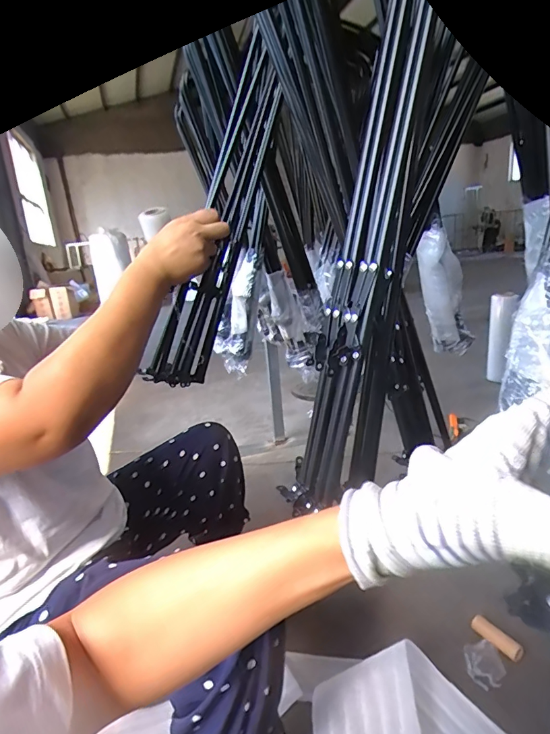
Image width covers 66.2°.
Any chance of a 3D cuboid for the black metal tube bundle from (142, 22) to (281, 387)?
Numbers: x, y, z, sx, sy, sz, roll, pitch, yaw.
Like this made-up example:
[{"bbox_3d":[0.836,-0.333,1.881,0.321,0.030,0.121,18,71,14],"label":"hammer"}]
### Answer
[{"bbox_3d":[-0.088,-0.200,0.631,0.090,0.474,0.083,16,13,-14],"label":"black metal tube bundle"}]

